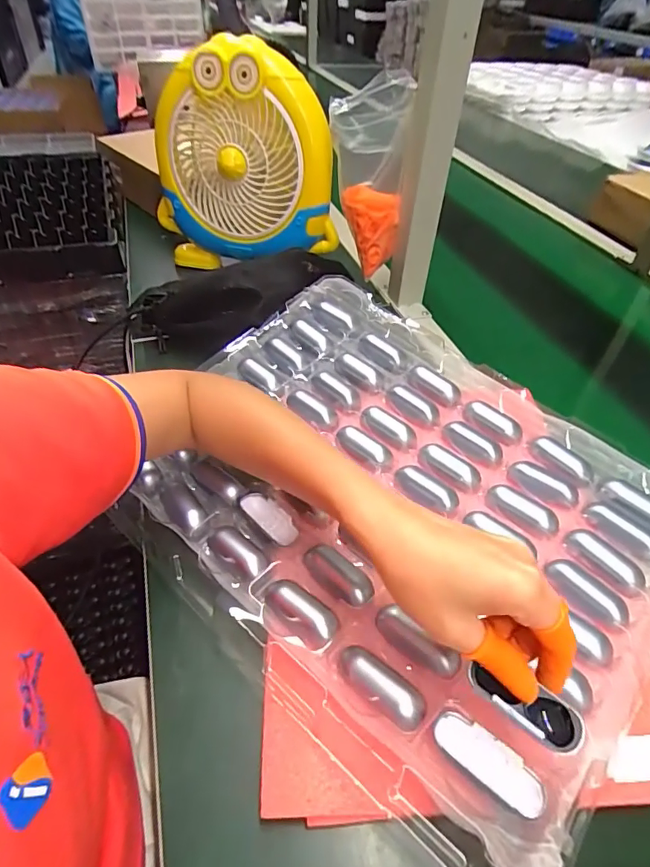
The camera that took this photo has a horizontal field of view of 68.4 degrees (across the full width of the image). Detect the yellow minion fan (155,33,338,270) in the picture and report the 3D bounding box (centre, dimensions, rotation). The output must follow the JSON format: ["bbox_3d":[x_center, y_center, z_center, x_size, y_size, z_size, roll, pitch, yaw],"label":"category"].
[{"bbox_3d":[-0.111,-0.359,0.640,0.250,0.249,0.094,8,43,5],"label":"yellow minion fan"}]

